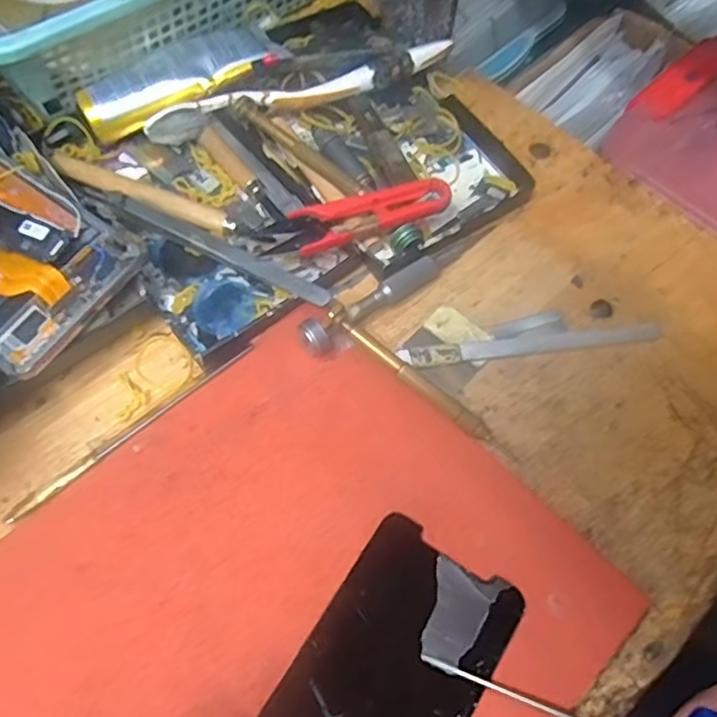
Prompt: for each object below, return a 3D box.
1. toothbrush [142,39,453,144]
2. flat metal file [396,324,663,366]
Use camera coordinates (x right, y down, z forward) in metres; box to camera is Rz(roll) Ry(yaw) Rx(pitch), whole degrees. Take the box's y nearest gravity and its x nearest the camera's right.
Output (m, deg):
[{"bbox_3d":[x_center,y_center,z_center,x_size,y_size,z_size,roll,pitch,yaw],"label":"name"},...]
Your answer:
[{"bbox_3d":[-0.029,-0.152,0.353,0.178,0.011,0.022,-21,67,-12],"label":"toothbrush"},{"bbox_3d":[0.086,-0.008,0.315,0.131,0.004,0.010,-6,65,-5],"label":"flat metal file"}]

